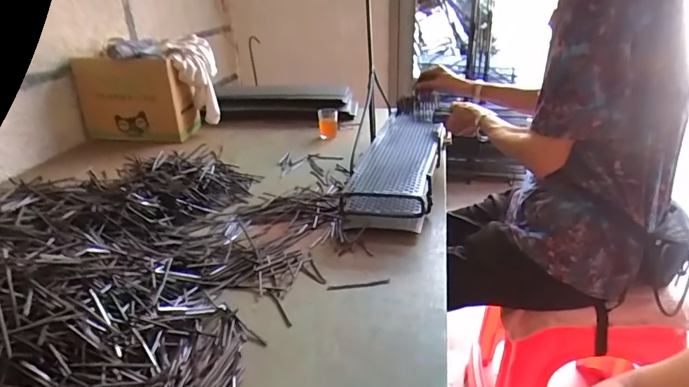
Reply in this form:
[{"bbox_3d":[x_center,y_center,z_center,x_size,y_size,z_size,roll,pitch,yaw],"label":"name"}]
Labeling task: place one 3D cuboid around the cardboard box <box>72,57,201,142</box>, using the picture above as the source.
[{"bbox_3d":[-0.610,-0.282,1.359,0.297,0.233,0.135,0,25,6],"label":"cardboard box"}]

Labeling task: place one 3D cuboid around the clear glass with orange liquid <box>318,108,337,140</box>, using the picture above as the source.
[{"bbox_3d":[-0.046,-0.203,1.334,0.056,0.081,0.060,-2,25,1],"label":"clear glass with orange liquid"}]

